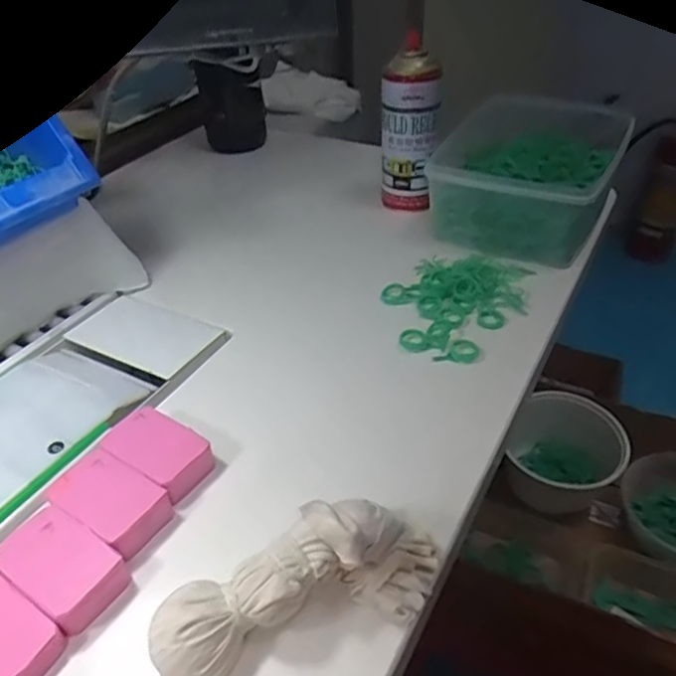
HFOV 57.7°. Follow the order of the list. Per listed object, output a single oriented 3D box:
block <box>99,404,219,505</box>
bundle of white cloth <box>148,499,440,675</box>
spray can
[{"bbox_3d":[-0.126,0.081,0.433,0.073,0.024,0.047,21,44,26],"label":"block"},{"bbox_3d":[-0.023,0.133,0.339,0.161,0.056,0.061,-14,40,-13],"label":"bundle of white cloth"},{"bbox_3d":[0.080,-0.215,0.689,0.062,0.194,0.062,0,39,3],"label":"spray can"}]

